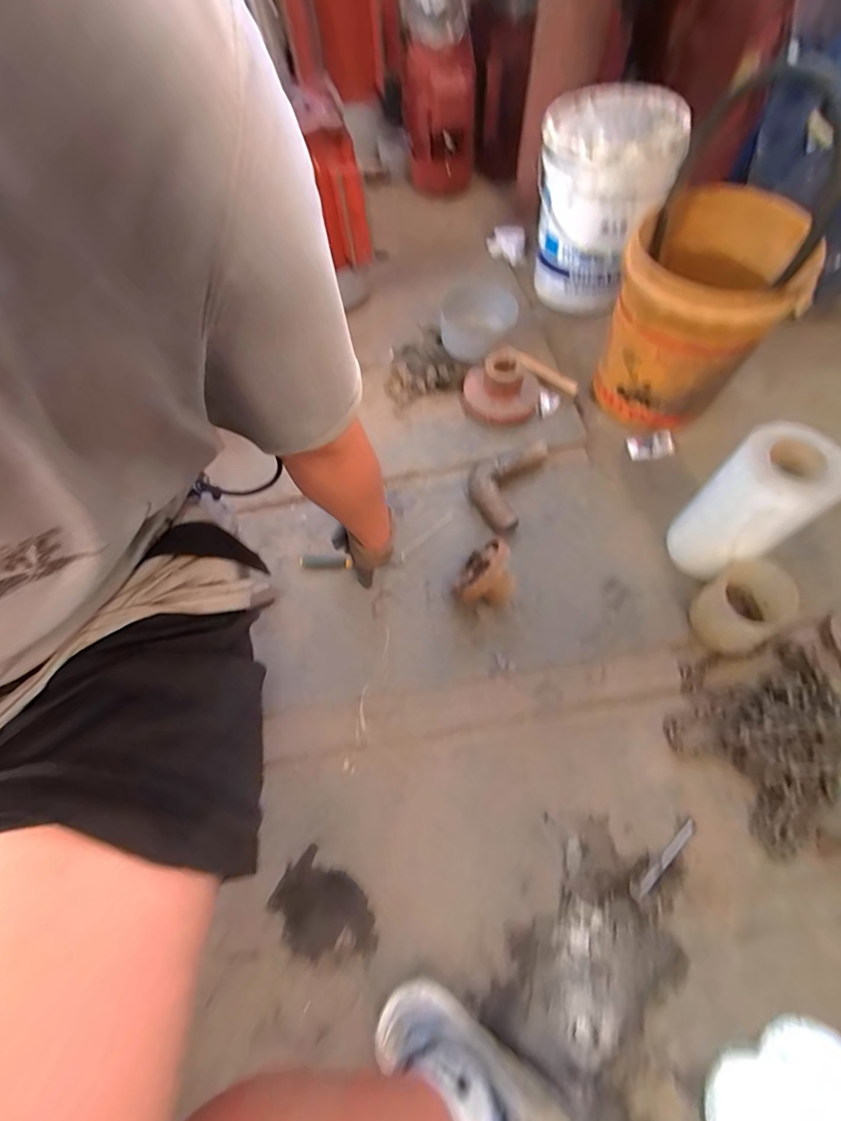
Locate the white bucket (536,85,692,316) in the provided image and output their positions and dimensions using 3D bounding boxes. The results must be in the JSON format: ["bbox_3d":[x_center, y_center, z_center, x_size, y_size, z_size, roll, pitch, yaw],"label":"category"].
[{"bbox_3d":[0.408,-0.814,1.058,0.284,0.320,0.262,-1,63,2],"label":"white bucket"}]

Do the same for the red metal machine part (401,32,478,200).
[{"bbox_3d":[0.051,-1.260,1.305,0.198,0.291,0.155,-2,63,2],"label":"red metal machine part"}]

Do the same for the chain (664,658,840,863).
[{"bbox_3d":[0.536,0.252,0.686,0.261,0.059,0.245,-33,67,-14],"label":"chain"}]

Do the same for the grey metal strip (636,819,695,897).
[{"bbox_3d":[0.348,0.421,0.647,0.128,0.005,0.015,-39,69,-17],"label":"grey metal strip"}]

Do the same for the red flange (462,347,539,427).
[{"bbox_3d":[0.171,-0.369,0.974,0.162,0.092,0.155,12,64,7],"label":"red flange"}]

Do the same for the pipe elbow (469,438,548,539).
[{"bbox_3d":[0.163,-0.160,0.898,0.115,0.057,0.220,21,66,11],"label":"pipe elbow"}]

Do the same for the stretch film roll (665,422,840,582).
[{"bbox_3d":[0.516,-0.082,0.738,0.121,0.260,0.126,0,63,1],"label":"stretch film roll"}]

